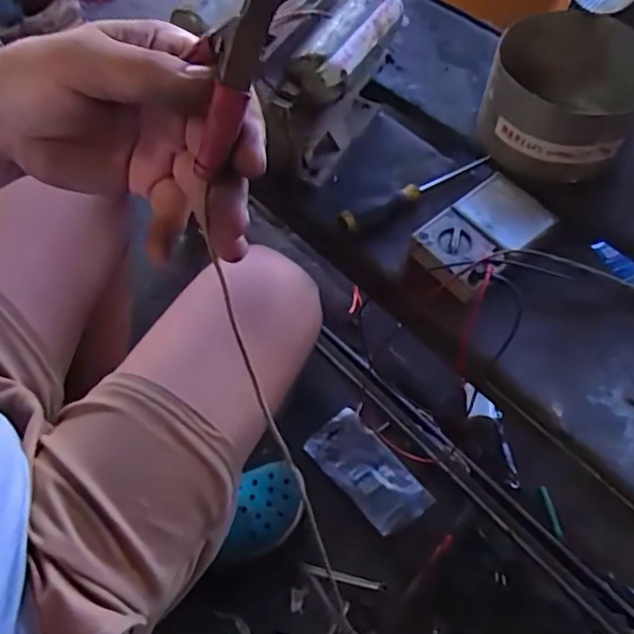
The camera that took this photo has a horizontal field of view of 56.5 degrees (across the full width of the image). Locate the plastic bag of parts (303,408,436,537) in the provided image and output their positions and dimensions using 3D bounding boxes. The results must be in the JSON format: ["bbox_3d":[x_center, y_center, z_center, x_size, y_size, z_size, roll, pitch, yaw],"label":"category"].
[{"bbox_3d":[0.075,0.232,0.902,0.095,0.010,0.194,-36,65,-18],"label":"plastic bag of parts"}]

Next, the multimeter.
[{"bbox_3d":[0.174,-0.088,0.624,0.143,0.038,0.092,-35,64,-17],"label":"multimeter"}]

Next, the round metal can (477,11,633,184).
[{"bbox_3d":[0.277,-0.239,0.678,0.174,0.123,0.170,23,63,14],"label":"round metal can"}]

